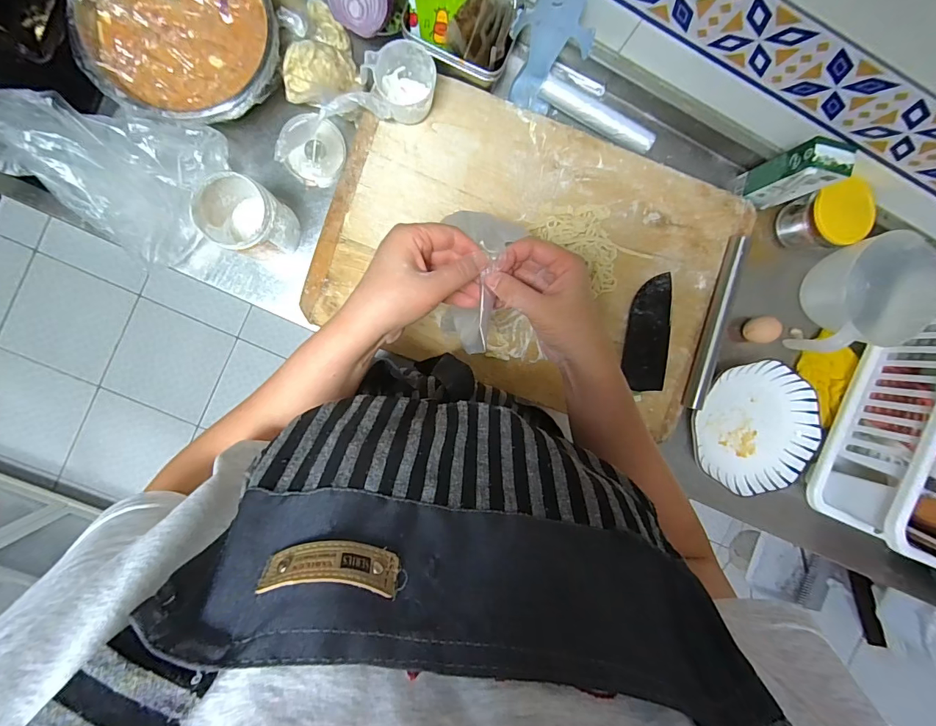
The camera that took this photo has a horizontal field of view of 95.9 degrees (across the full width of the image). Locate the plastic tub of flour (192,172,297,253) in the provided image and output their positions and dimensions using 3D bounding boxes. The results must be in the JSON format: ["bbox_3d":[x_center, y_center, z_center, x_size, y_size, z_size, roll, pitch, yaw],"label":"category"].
[{"bbox_3d":[-0.266,-0.174,0.518,0.089,0.110,0.082,26,91,-7],"label":"plastic tub of flour"}]

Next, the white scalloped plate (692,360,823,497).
[{"bbox_3d":[0.438,0.100,0.645,0.187,0.031,0.192,0,94,-6],"label":"white scalloped plate"}]

